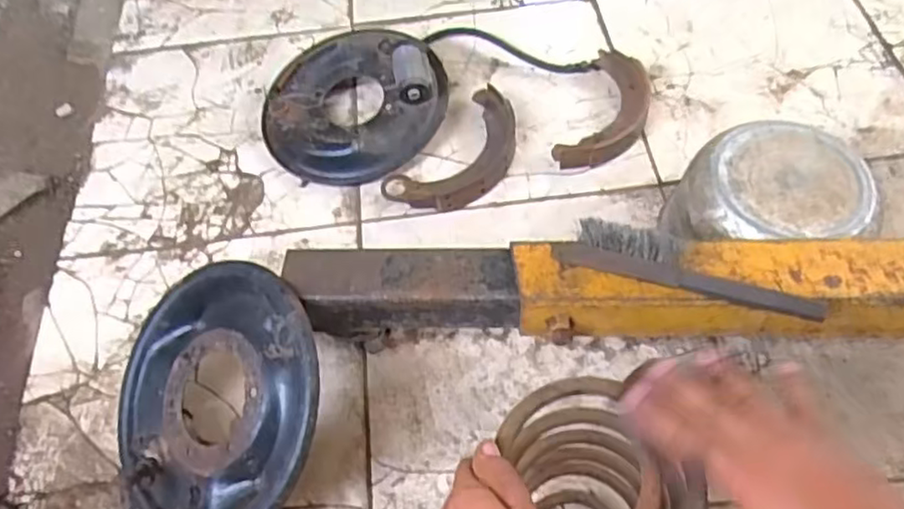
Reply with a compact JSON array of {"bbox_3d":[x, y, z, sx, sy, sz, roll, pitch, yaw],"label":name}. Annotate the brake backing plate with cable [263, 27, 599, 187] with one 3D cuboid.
[{"bbox_3d":[-0.054,-0.260,0.973,0.459,0.082,0.253,-25,61,-10],"label":"brake backing plate with cable"}]

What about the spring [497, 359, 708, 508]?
[{"bbox_3d":[0.101,0.177,0.478,0.100,0.188,0.131,-21,60,-8],"label":"spring"}]

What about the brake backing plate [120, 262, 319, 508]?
[{"bbox_3d":[-0.234,0.140,0.674,0.265,0.032,0.257,-8,74,28],"label":"brake backing plate"}]

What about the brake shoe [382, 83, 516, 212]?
[{"bbox_3d":[0.015,-0.135,0.928,0.123,0.032,0.224,38,69,23],"label":"brake shoe"}]

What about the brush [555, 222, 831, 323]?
[{"bbox_3d":[0.214,0.011,0.609,0.234,0.033,0.037,14,59,12],"label":"brush"}]

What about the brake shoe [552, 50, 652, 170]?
[{"bbox_3d":[0.226,-0.201,0.947,0.097,0.029,0.222,20,63,16],"label":"brake shoe"}]

